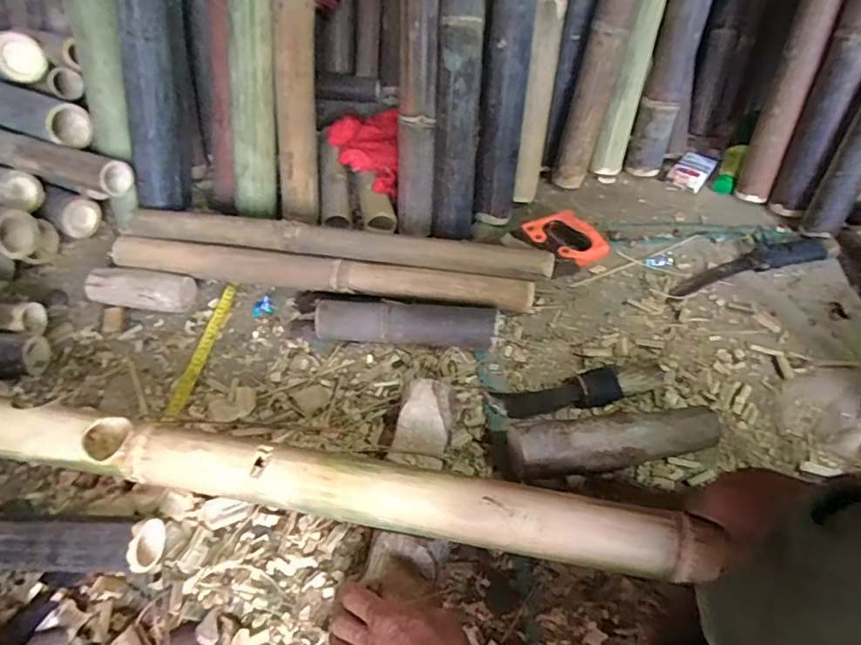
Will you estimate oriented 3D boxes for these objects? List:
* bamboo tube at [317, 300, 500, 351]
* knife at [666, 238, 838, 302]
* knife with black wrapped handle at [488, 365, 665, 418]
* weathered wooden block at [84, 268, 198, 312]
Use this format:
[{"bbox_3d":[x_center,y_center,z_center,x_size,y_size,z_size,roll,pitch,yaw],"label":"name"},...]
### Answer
[{"bbox_3d":[-0.035,0.004,0.781,0.257,0.060,0.056,1,50,4],"label":"bamboo tube"},{"bbox_3d":[0.508,-0.093,0.867,0.288,0.031,0.052,-12,51,-7],"label":"knife"},{"bbox_3d":[0.199,0.087,0.727,0.234,0.041,0.056,-6,50,-2],"label":"knife with black wrapped handle"},{"bbox_3d":[-0.456,-0.051,0.857,0.163,0.066,0.056,5,51,7],"label":"weathered wooden block"}]

